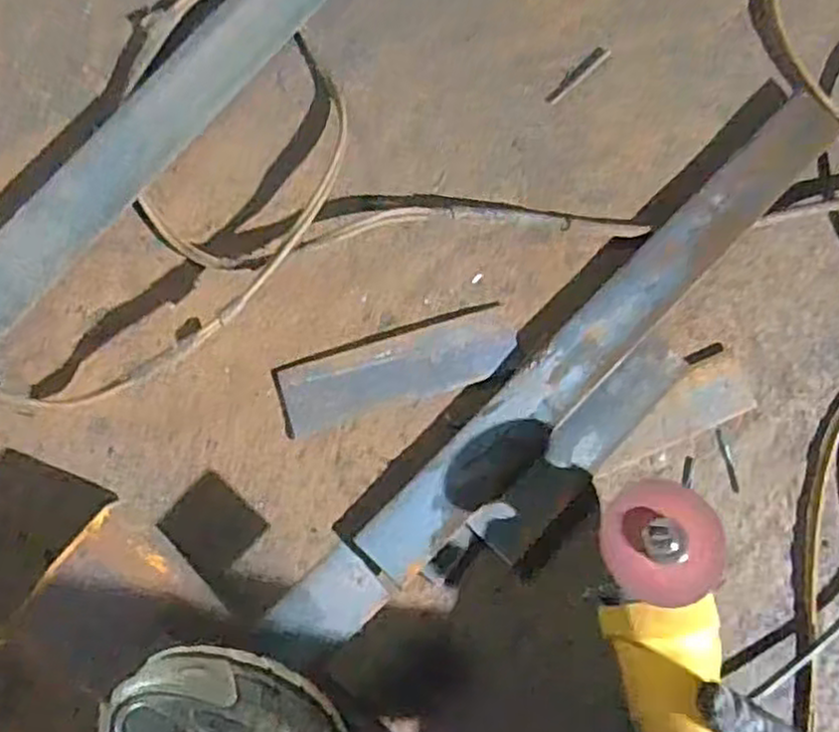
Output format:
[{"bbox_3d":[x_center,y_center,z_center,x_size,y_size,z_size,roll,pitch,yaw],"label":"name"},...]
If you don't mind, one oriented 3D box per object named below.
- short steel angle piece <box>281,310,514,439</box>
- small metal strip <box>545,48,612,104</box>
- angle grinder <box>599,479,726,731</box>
[{"bbox_3d":[-0.013,0.003,0.532,0.167,0.006,0.048,-17,88,-9],"label":"short steel angle piece"},{"bbox_3d":[0.119,-0.219,0.565,0.061,0.006,0.011,-42,92,-9],"label":"small metal strip"},{"bbox_3d":[0.163,0.214,0.479,0.068,0.063,0.270,-4,78,-8],"label":"angle grinder"}]

